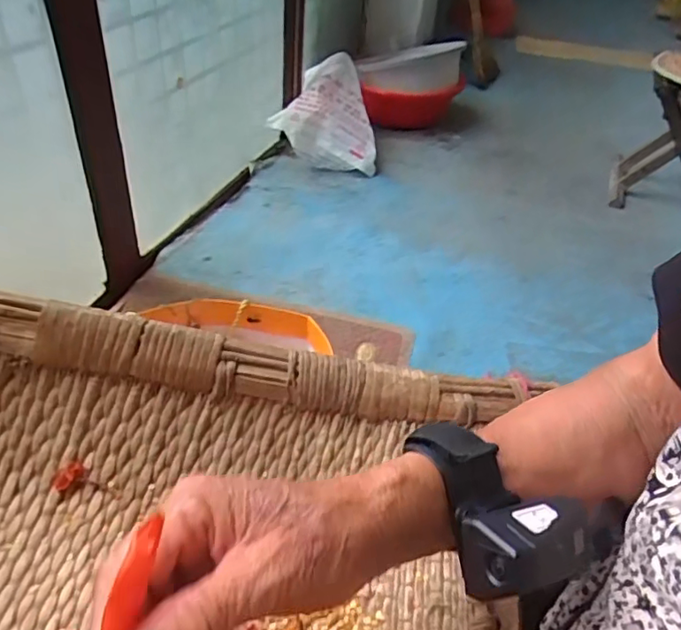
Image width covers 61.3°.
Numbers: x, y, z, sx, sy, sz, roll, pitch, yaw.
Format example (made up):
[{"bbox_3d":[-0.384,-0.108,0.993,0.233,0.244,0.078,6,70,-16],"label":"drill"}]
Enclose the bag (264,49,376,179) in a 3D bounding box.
[{"bbox_3d":[-0.040,-0.502,1.451,0.236,0.279,0.152,-13,44,-22],"label":"bag"}]

